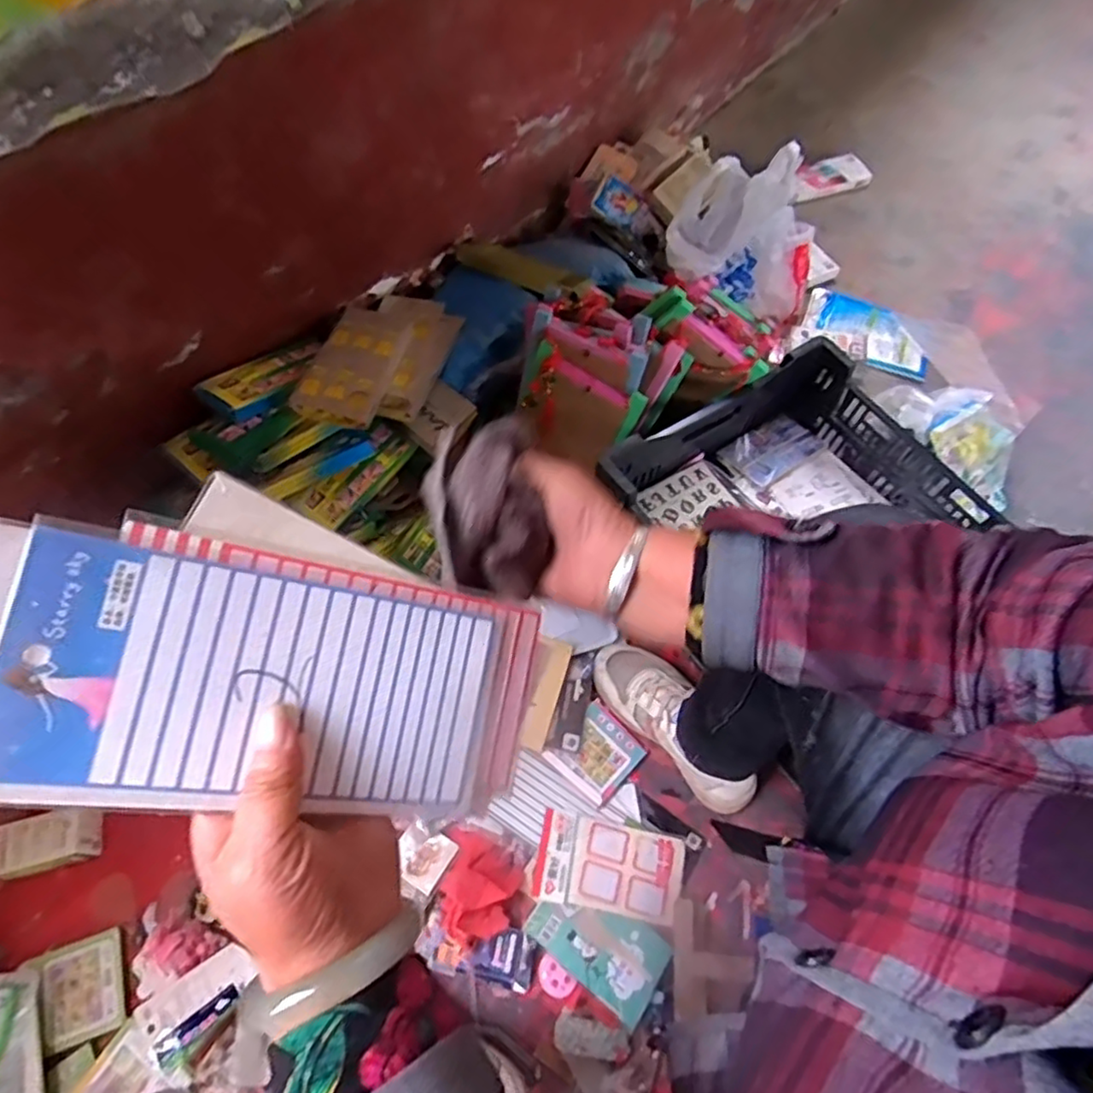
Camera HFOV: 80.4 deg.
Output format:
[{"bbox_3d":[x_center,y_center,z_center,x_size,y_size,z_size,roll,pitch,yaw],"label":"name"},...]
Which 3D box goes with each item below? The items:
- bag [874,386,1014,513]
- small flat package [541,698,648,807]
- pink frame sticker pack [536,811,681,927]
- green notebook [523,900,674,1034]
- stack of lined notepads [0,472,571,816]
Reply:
[{"bbox_3d":[0.596,-0.155,0.914,0.243,0.077,0.091,38,66,-5],"label":"bag"},{"bbox_3d":[0.061,0.251,0.789,0.098,0.011,0.088,-41,72,-21],"label":"small flat package"},{"bbox_3d":[0.071,0.360,0.733,0.161,0.008,0.091,13,59,0],"label":"pink frame sticker pack"},{"bbox_3d":[0.058,0.421,0.691,0.142,0.011,0.088,37,53,14],"label":"green notebook"},{"bbox_3d":[-0.098,0.050,0.280,0.236,0.005,0.120,16,80,-29],"label":"stack of lined notepads"}]

